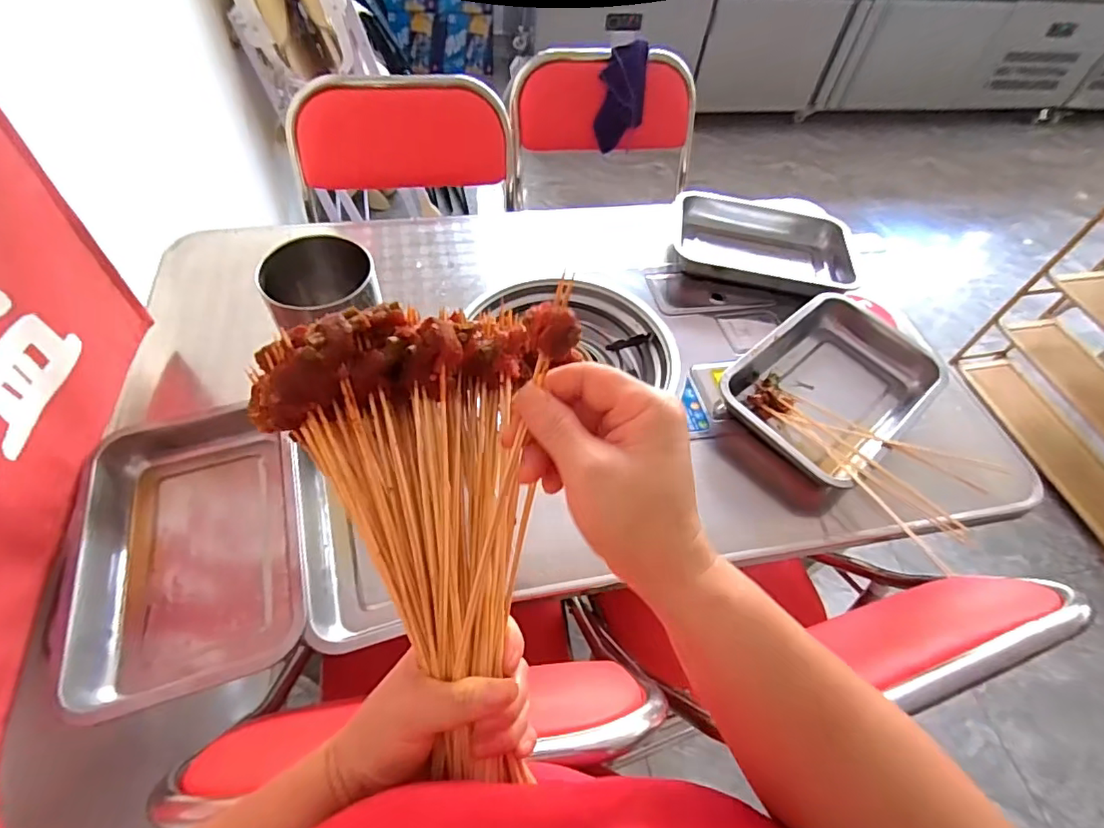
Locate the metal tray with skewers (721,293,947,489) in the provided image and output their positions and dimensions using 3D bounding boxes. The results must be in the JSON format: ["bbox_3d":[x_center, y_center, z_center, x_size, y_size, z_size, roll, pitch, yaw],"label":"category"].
[{"bbox_3d":[0.414,-0.030,0.820,0.312,0.112,0.219,-35,65,-26],"label":"metal tray with skewers"}]

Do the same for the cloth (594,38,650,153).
[{"bbox_3d":[0.153,-0.687,1.171,0.095,0.207,0.043,22,31,10],"label":"cloth"}]

